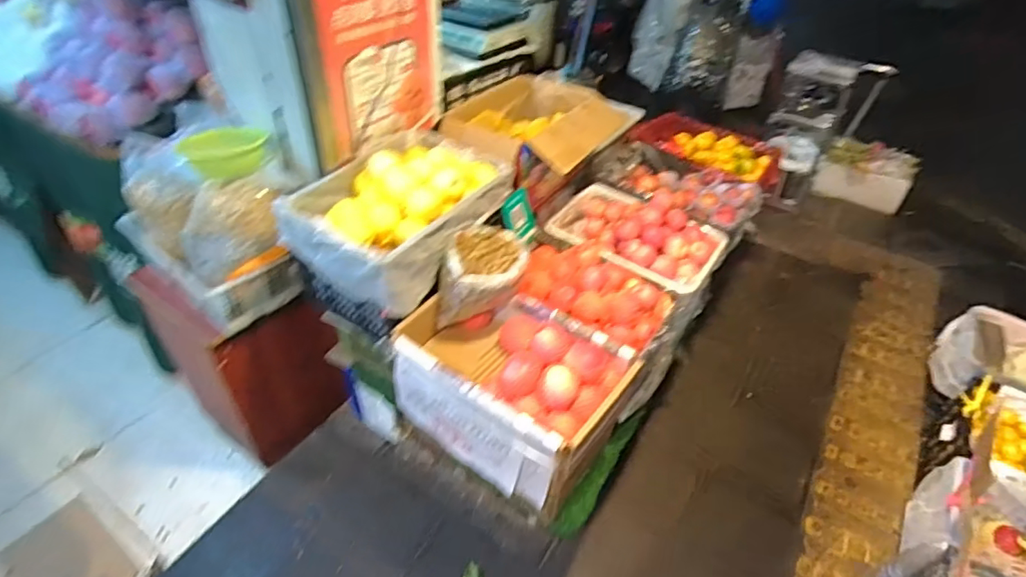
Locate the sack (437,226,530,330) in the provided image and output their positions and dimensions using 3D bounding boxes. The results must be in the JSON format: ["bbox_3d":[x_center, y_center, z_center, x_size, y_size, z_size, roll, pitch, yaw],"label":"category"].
[{"bbox_3d":[-0.058,-0.038,1.267,0.162,0.148,0.235,14,42,12],"label":"sack"}]

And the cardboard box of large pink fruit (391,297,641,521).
[{"bbox_3d":[-0.004,0.222,1.215,0.450,0.254,0.317,26,45,24],"label":"cardboard box of large pink fruit"}]

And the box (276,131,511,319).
[{"bbox_3d":[-0.269,-0.201,1.307,0.390,0.206,0.479,29,47,27],"label":"box"}]

